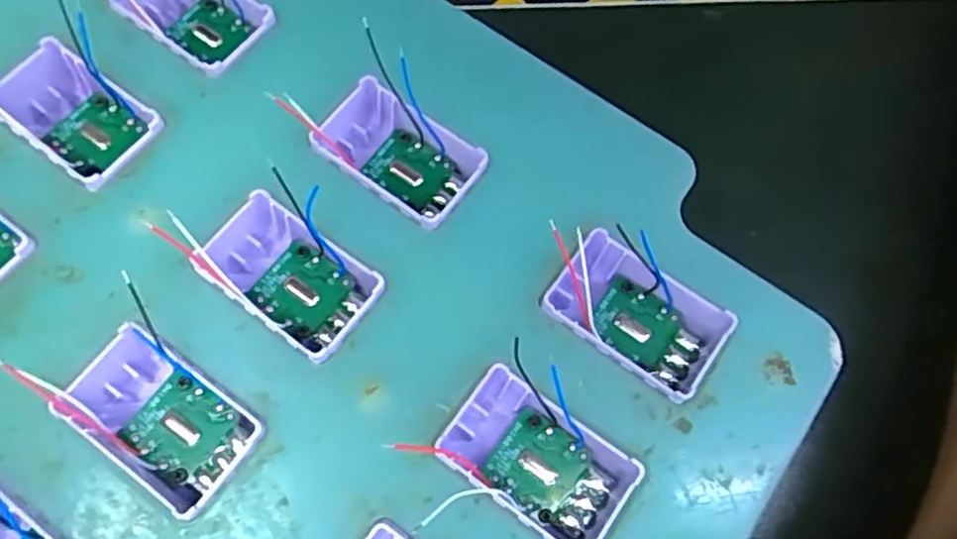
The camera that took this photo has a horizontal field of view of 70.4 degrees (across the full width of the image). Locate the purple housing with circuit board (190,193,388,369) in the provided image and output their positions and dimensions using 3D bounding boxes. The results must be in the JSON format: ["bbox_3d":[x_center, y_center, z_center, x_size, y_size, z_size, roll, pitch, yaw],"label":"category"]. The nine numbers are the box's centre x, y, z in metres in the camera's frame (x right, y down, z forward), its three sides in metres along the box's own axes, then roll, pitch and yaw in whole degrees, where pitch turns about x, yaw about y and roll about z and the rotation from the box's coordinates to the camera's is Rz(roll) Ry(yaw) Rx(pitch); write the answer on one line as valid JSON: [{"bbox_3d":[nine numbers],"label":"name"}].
[{"bbox_3d":[-0.035,0.002,0.126,0.031,0.010,0.019,38,72,11],"label":"purple housing with circuit board"}]

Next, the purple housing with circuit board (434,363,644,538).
[{"bbox_3d":[0.011,0.034,0.119,0.032,0.014,0.020,35,71,10],"label":"purple housing with circuit board"}]

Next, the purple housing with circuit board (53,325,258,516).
[{"bbox_3d":[-0.055,0.026,0.117,0.028,0.011,0.019,37,72,11],"label":"purple housing with circuit board"}]

